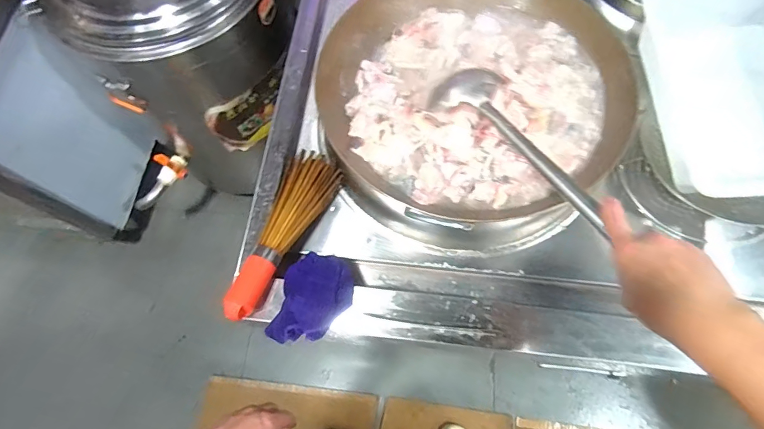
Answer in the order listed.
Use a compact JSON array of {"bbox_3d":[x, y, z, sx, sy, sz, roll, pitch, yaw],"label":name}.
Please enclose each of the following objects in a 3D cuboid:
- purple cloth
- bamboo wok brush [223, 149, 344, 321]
[{"bbox_3d":[-0.109,0.129,0.658,0.115,0.050,0.143,15,69,8],"label":"purple cloth"},{"bbox_3d":[-0.170,0.028,0.715,0.091,0.085,0.304,19,70,10],"label":"bamboo wok brush"}]

